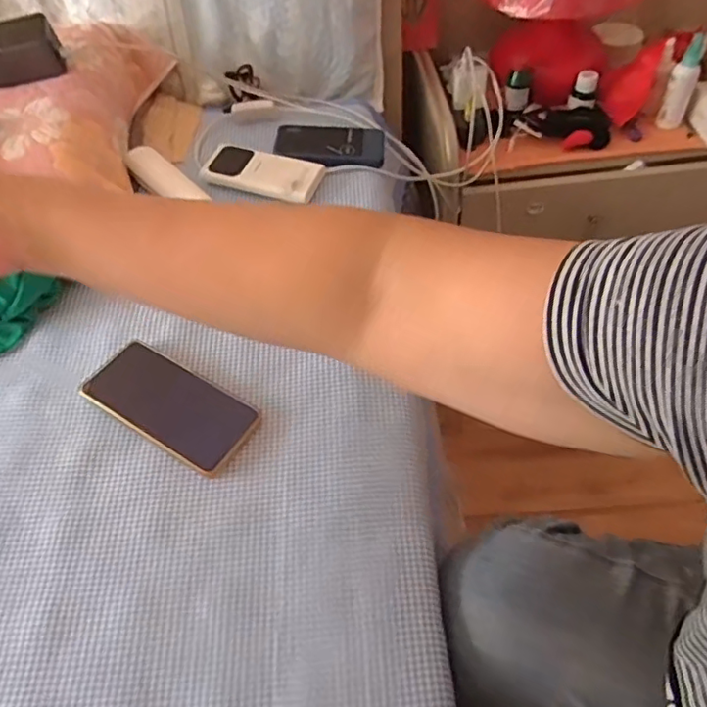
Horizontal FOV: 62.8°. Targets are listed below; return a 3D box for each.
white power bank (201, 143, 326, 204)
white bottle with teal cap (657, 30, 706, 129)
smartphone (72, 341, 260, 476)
[{"bbox_3d":[-0.117,-0.229,0.734,0.147,0.018,0.077,14,55,14],"label":"white power bank"},{"bbox_3d":[0.510,-0.416,0.896,0.042,0.123,0.040,23,58,19],"label":"white bottle with teal cap"},{"bbox_3d":[-0.173,0.046,0.547,0.163,0.007,0.077,29,60,14],"label":"smartphone"}]

